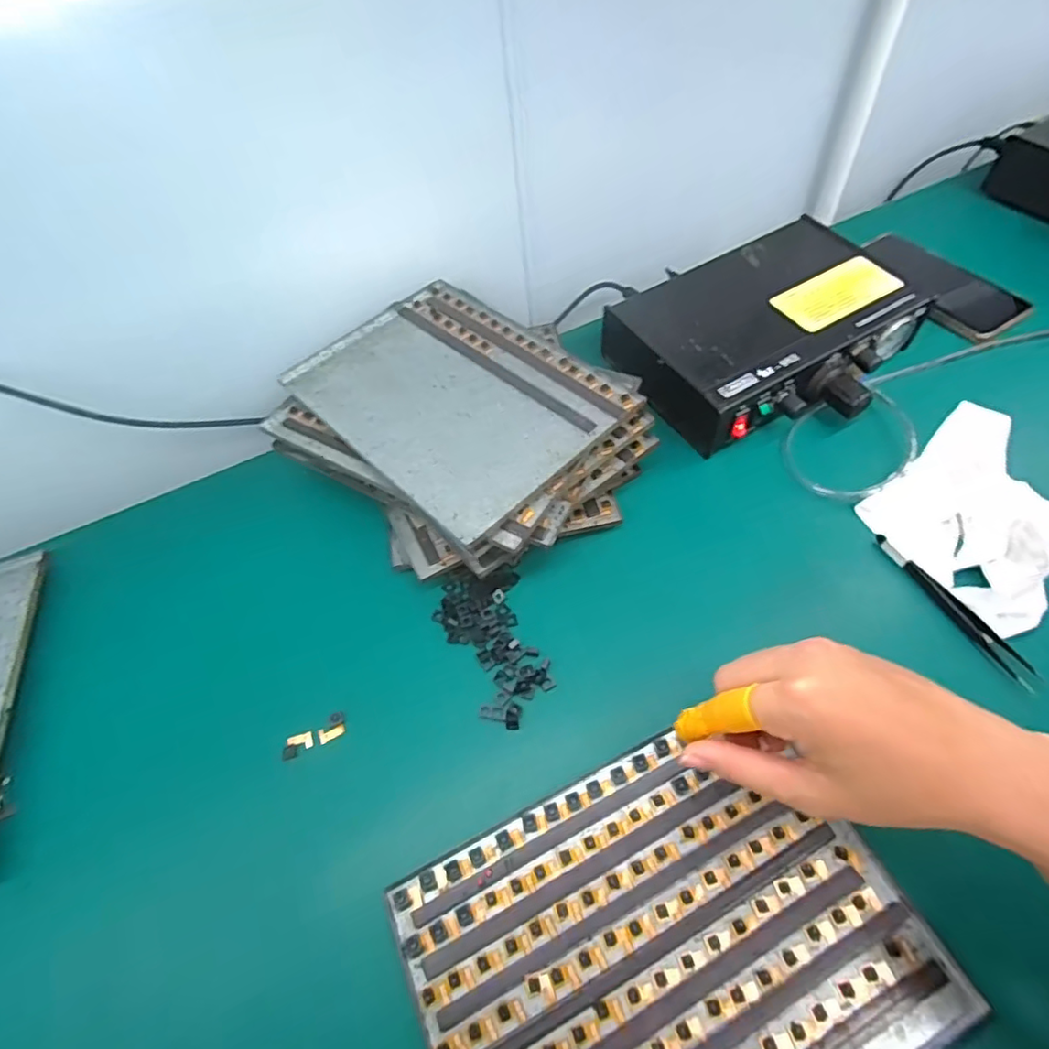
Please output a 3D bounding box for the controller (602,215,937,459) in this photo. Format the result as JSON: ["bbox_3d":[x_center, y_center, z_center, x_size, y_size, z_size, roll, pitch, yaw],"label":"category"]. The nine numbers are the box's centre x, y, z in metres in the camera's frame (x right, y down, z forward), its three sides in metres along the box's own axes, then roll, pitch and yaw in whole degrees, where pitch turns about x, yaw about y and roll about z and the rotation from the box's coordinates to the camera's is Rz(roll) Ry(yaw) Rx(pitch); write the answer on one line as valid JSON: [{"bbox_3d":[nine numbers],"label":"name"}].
[{"bbox_3d":[0.216,-0.162,0.525,0.253,0.067,0.193,-28,57,-12],"label":"controller"}]

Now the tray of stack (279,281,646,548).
[{"bbox_3d":[-0.062,-0.108,0.475,0.175,0.006,0.250,-39,60,-20],"label":"tray of stack"}]

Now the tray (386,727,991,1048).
[{"bbox_3d":[0.071,0.221,0.310,0.243,0.007,0.177,-24,56,-11],"label":"tray"}]

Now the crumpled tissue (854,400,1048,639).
[{"bbox_3d":[0.346,-0.018,0.434,0.170,0.034,0.125,-36,59,-19],"label":"crumpled tissue"}]

